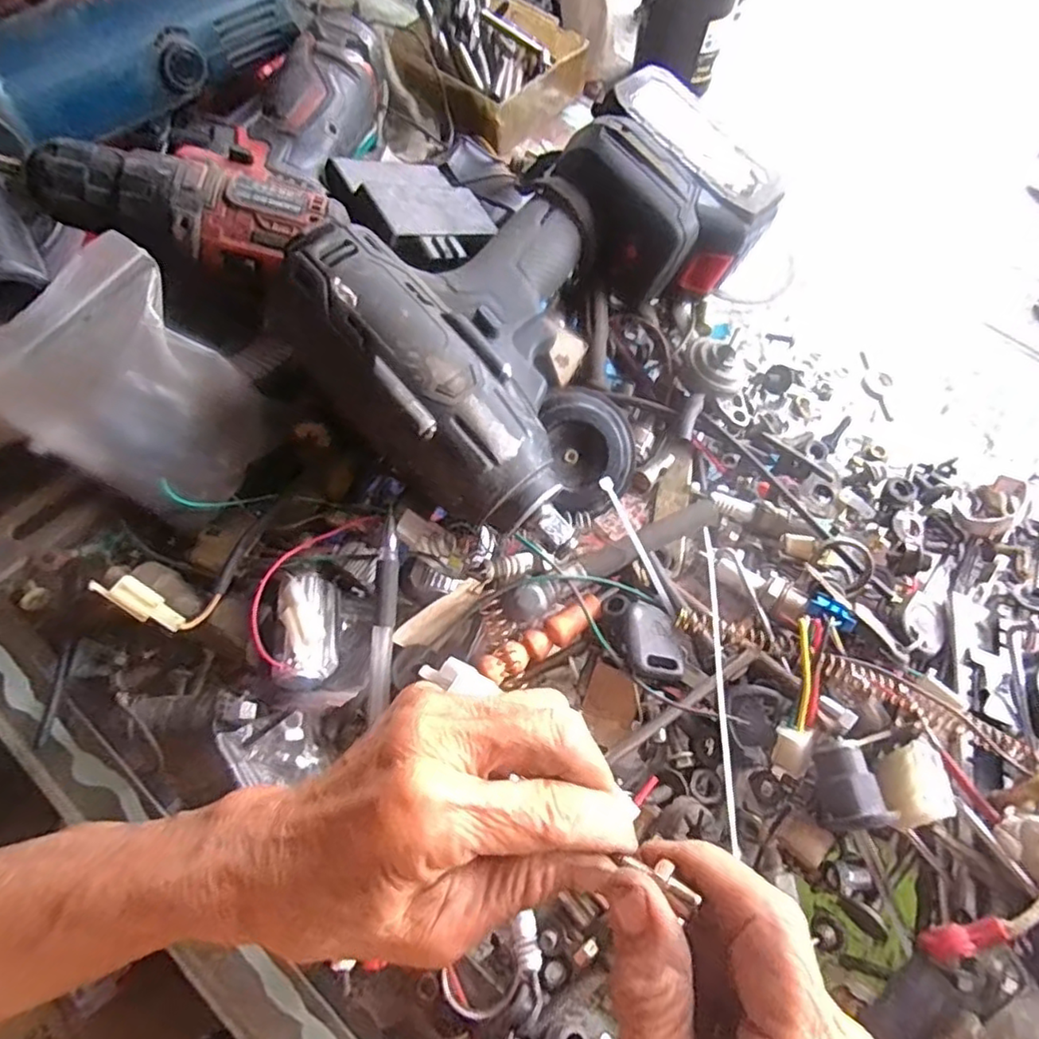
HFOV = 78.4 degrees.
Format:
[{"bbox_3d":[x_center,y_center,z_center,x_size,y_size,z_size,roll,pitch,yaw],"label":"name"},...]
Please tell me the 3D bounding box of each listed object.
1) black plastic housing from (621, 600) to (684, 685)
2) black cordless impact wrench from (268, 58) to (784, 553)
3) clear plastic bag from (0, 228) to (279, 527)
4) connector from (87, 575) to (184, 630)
[{"bbox_3d":[0.060,0.055,0.290,0.029,0.014,0.037,7,66,2],"label":"black plastic housing"},{"bbox_3d":[0.027,-0.117,0.323,0.266,0.077,0.164,-42,73,-17],"label":"black cordless impact wrench"},{"bbox_3d":[-0.178,-0.061,0.290,0.113,0.068,0.087,33,70,13],"label":"clear plastic bag"},{"bbox_3d":[-0.163,0.035,0.274,0.037,0.007,0.013,38,67,-23],"label":"connector"}]

